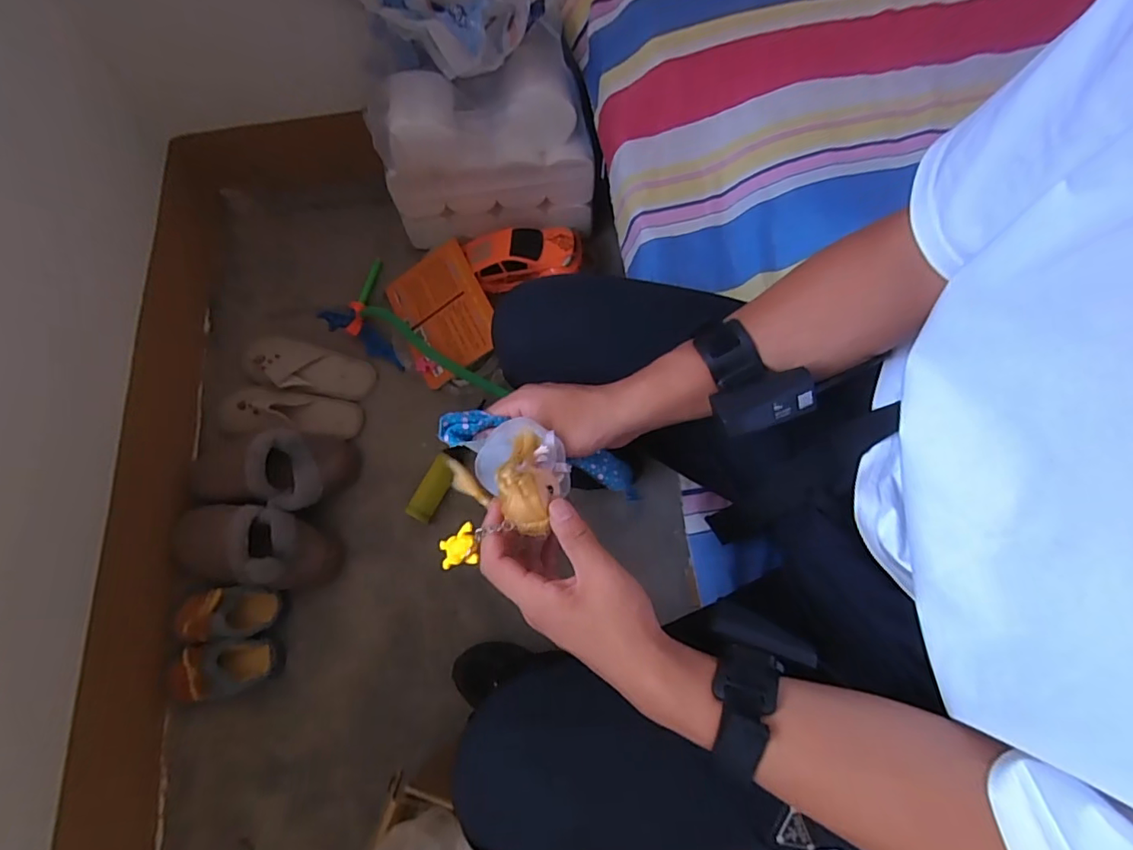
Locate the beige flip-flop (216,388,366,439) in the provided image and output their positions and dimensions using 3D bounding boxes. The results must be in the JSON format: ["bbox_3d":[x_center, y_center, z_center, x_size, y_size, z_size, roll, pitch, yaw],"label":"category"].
[{"bbox_3d":[-0.512,-0.024,0.971,0.268,0.047,0.091,6,69,5],"label":"beige flip-flop"}]

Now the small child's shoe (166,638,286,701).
[{"bbox_3d":[-0.516,0.370,0.813,0.139,0.065,0.079,-12,69,-2],"label":"small child's shoe"}]

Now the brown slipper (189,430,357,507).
[{"bbox_3d":[-0.513,0.076,0.909,0.288,0.084,0.136,-2,69,2],"label":"brown slipper"}]

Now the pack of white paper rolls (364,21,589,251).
[{"bbox_3d":[-0.141,-0.495,0.976,0.365,0.294,0.154,-7,69,0],"label":"pack of white paper rolls"}]

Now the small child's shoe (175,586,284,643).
[{"bbox_3d":[-0.520,0.292,0.835,0.132,0.056,0.078,-8,69,0],"label":"small child's shoe"}]

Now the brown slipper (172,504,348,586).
[{"bbox_3d":[-0.503,0.191,0.853,0.259,0.082,0.119,7,70,5],"label":"brown slipper"}]

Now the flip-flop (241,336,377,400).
[{"bbox_3d":[-0.506,-0.112,1.019,0.279,0.034,0.094,16,71,8],"label":"flip-flop"}]

